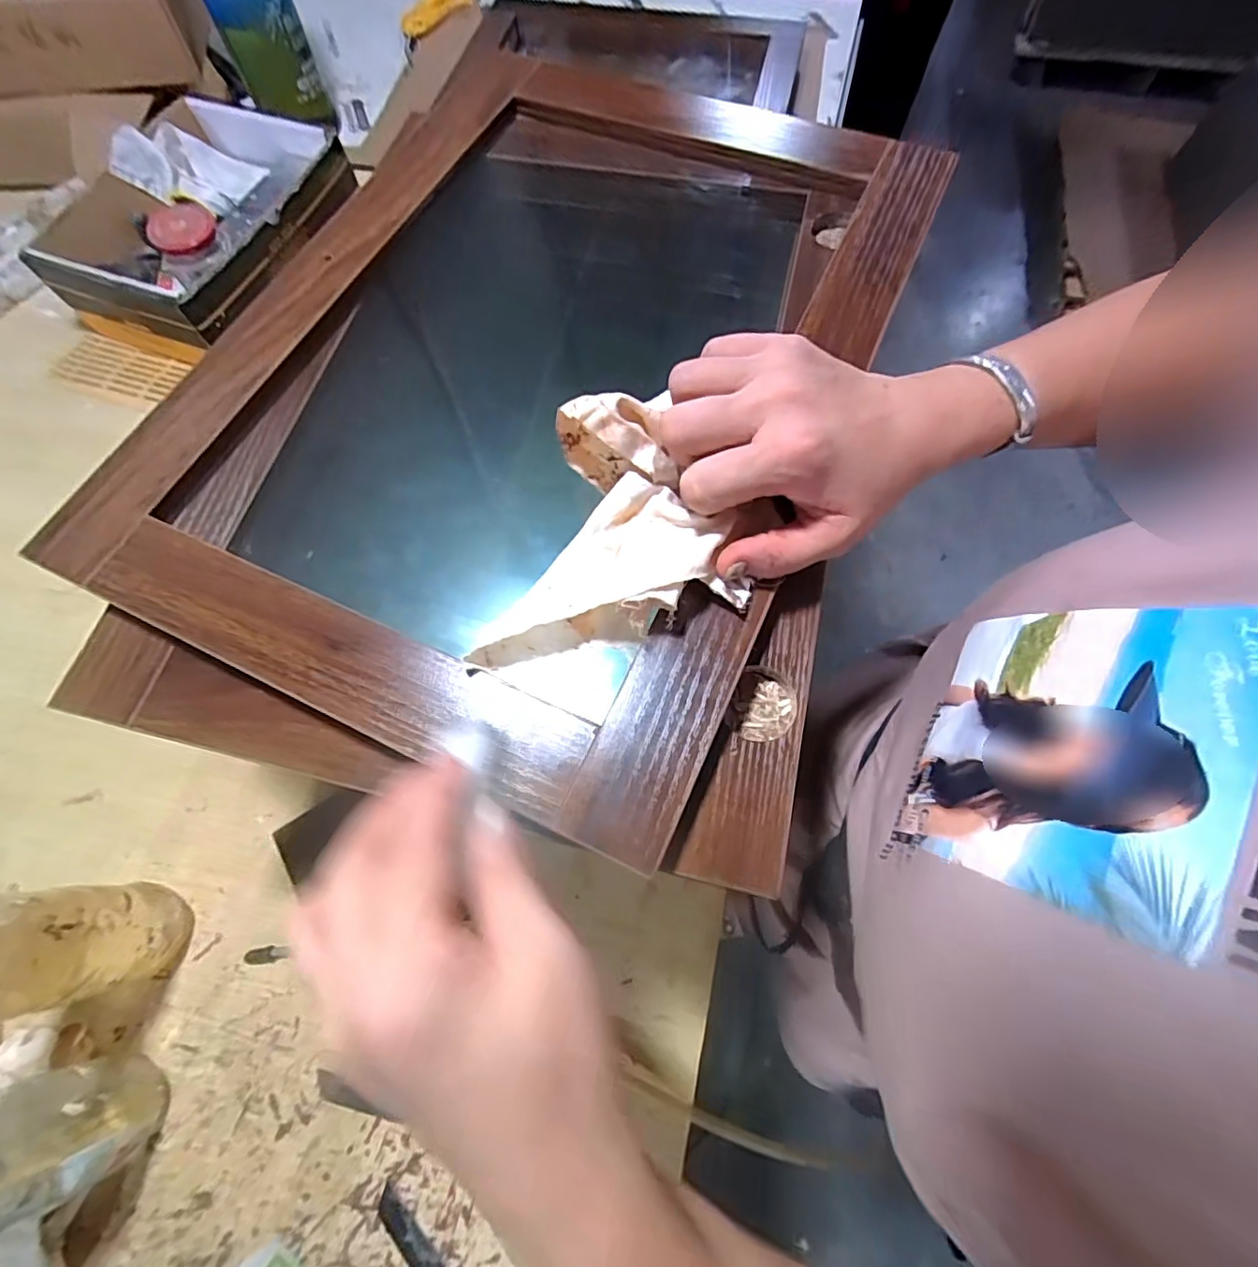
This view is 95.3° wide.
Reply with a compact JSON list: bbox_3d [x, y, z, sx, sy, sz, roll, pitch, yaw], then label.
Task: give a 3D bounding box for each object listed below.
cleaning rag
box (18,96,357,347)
[{"bbox_3d":[0.000,-0.038,0.251,0.100,0.047,0.120,16,71,7],"label":"cleaning rag"},{"bbox_3d":[-0.517,-0.501,0.681,0.248,0.077,0.319,18,71,8],"label":"box"}]

